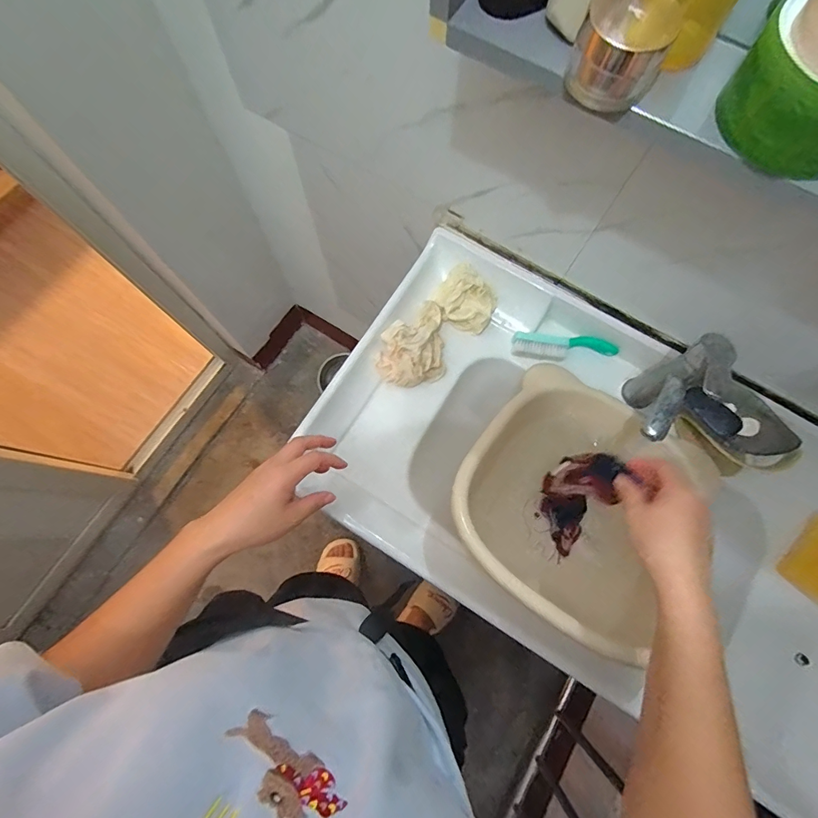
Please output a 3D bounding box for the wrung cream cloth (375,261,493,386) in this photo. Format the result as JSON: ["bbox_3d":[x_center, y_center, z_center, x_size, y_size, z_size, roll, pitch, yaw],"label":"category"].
[{"bbox_3d":[0.043,-0.123,0.645,0.100,0.062,0.215,44,79,10],"label":"wrung cream cloth"}]

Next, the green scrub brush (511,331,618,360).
[{"bbox_3d":[0.245,-0.096,0.664,0.161,0.033,0.040,5,75,1],"label":"green scrub brush"}]

